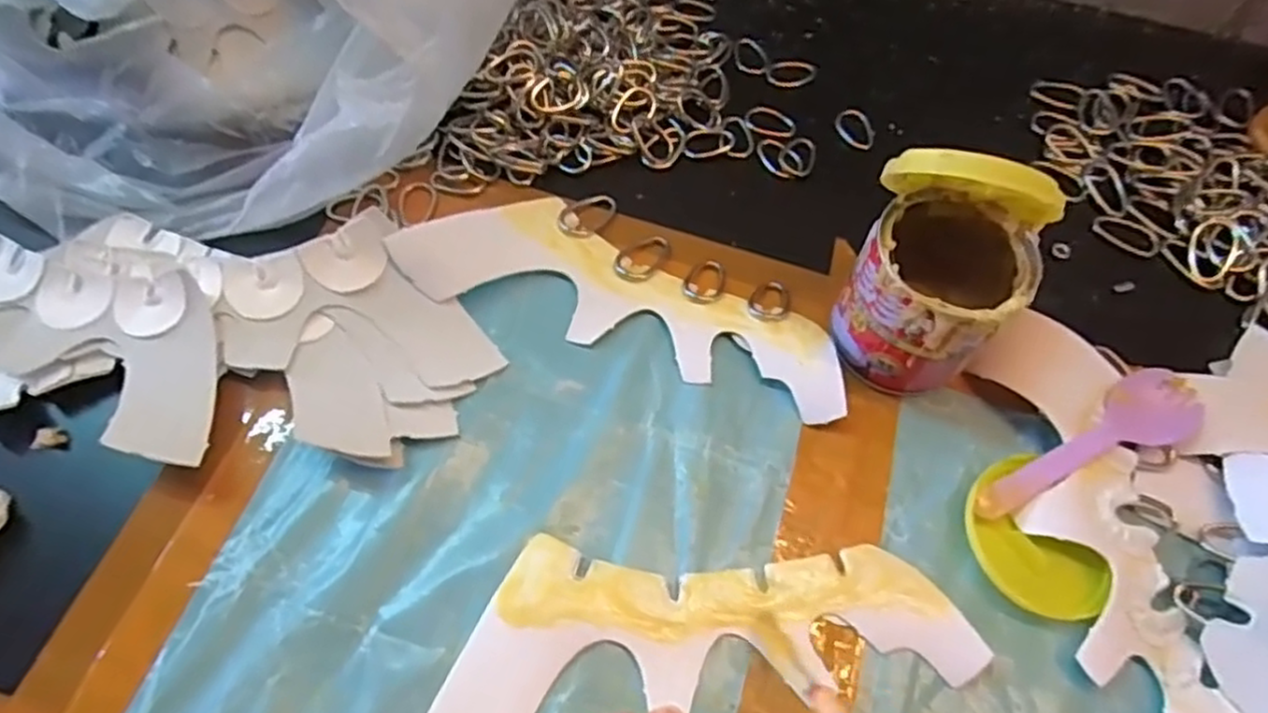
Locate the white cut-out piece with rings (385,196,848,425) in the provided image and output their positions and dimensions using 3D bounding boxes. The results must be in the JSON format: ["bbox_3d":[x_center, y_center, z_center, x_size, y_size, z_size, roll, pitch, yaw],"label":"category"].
[{"bbox_3d":[0.000,-0.033,0.340,0.205,0.023,0.067,17,64,7],"label":"white cut-out piece with rings"}]

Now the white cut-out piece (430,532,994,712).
[{"bbox_3d":[0.023,0.105,0.278,0.208,0.008,0.073,-6,63,-4],"label":"white cut-out piece"}]

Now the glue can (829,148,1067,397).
[{"bbox_3d":[0.126,-0.036,0.300,0.066,0.105,0.066,0,62,-1],"label":"glue can"}]

